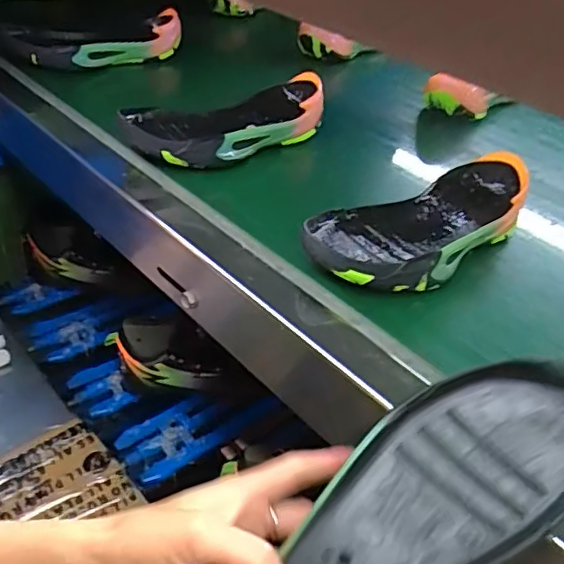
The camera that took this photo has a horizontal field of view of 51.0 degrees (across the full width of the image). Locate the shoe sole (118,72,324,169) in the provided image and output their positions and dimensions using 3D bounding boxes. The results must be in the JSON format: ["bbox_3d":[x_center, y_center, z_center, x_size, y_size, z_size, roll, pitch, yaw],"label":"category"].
[{"bbox_3d":[-0.052,-0.170,0.647,0.234,0.061,0.091,-21,43,-33],"label":"shoe sole"}]

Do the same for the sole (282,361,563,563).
[{"bbox_3d":[0.060,0.130,0.302,0.240,0.031,0.087,-39,51,-14],"label":"sole"}]

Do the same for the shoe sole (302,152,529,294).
[{"bbox_3d":[0.126,-0.051,0.510,0.241,0.060,0.095,-22,44,-34],"label":"shoe sole"}]

